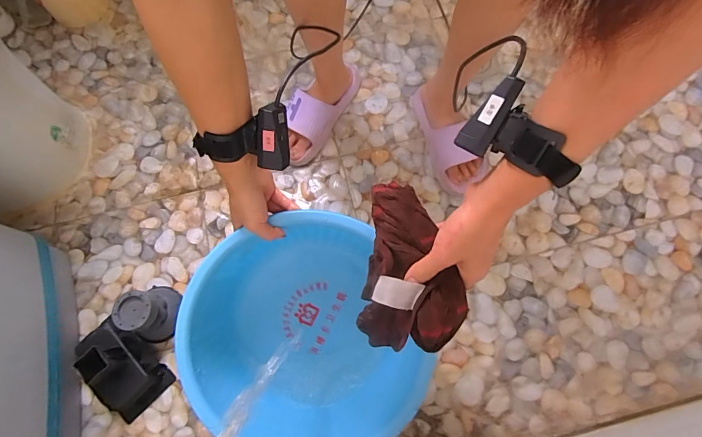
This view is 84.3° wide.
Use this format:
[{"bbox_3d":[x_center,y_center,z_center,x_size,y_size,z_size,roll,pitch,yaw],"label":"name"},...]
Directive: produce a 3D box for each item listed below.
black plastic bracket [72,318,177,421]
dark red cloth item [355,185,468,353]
[{"bbox_3d":[-0.420,0.254,0.673,0.110,0.094,0.179,-43,75,-11],"label":"black plastic bracket"},{"bbox_3d":[0.063,0.058,0.403,0.113,0.044,0.175,12,94,33],"label":"dark red cloth item"}]

